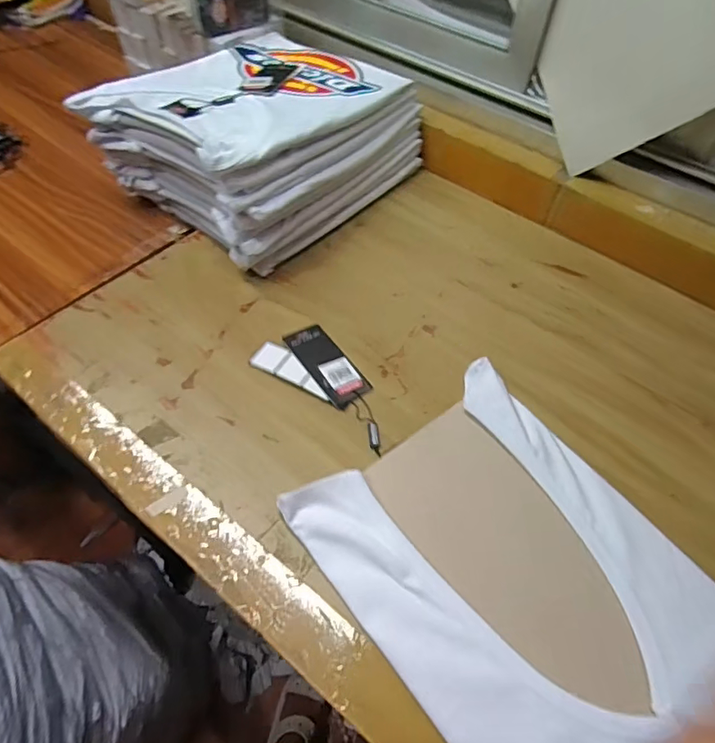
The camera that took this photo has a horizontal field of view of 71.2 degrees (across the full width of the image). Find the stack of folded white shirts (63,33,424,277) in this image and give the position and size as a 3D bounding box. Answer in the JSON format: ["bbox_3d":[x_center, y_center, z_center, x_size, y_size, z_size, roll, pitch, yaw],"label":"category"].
[{"bbox_3d":[-0.119,-0.318,0.665,0.282,0.153,0.348,33,59,19],"label":"stack of folded white shirts"}]

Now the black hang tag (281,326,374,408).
[{"bbox_3d":[-0.033,-0.009,0.542,0.048,0.004,0.110,-25,59,-26],"label":"black hang tag"}]

